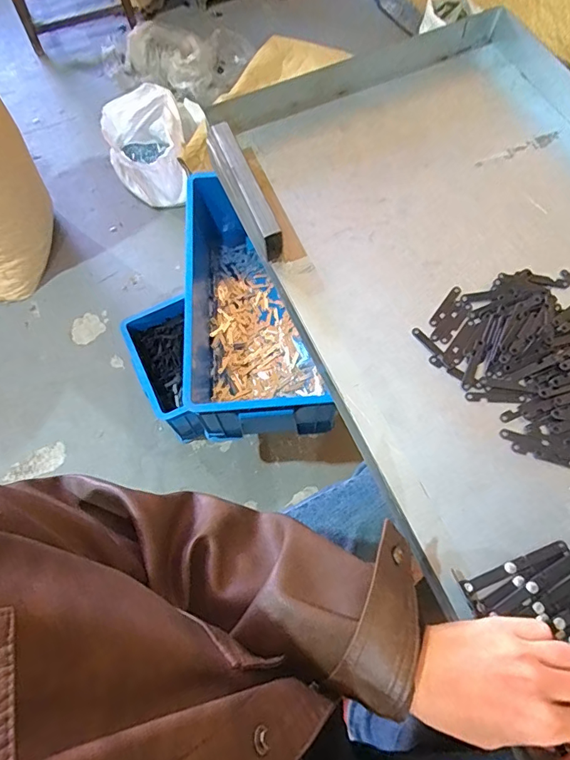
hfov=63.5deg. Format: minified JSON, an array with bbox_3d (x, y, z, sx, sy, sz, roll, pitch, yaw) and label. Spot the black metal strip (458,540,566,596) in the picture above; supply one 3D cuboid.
[{"bbox_3d":[0.175,0.141,0.350,0.088,0.004,0.010,-21,66,-7],"label":"black metal strip"}]

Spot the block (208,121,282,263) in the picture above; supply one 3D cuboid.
[{"bbox_3d":[-0.047,-0.206,0.489,0.029,0.041,0.179,-21,66,-7],"label":"block"}]

